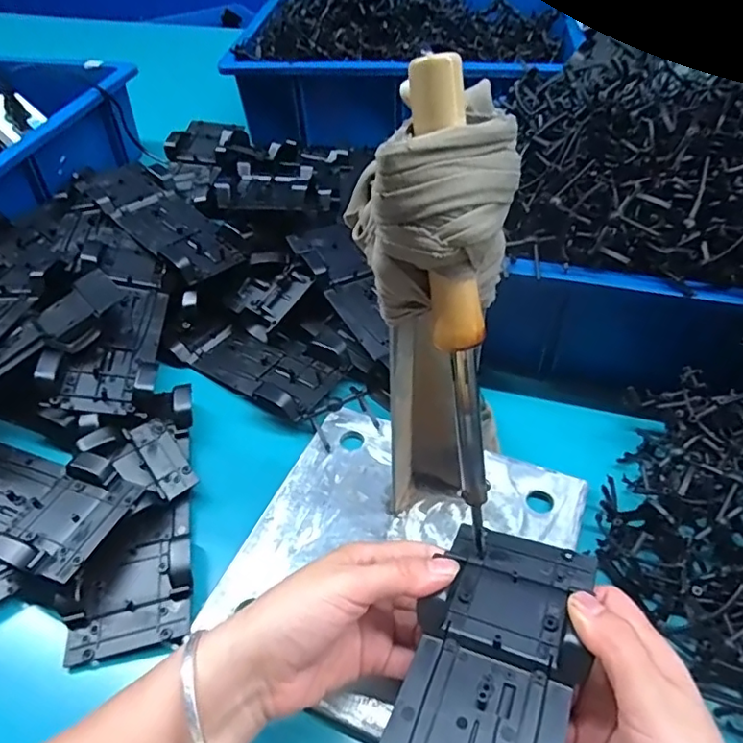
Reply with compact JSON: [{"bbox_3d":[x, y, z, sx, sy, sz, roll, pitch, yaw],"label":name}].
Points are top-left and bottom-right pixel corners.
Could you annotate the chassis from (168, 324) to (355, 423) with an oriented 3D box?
[{"bbox_3d":[-0.091,-0.011,0.474,0.140,0.030,0.077,30,55,27],"label":"chassis"}]

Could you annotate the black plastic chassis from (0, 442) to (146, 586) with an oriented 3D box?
[{"bbox_3d":[-0.240,0.082,0.379,0.171,0.025,0.078,15,49,17],"label":"black plastic chassis"}]

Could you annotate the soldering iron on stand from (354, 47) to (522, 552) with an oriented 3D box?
[{"bbox_3d":[0.028,0.003,0.280,0.065,0.255,0.092,1,46,4],"label":"soldering iron on stand"}]

